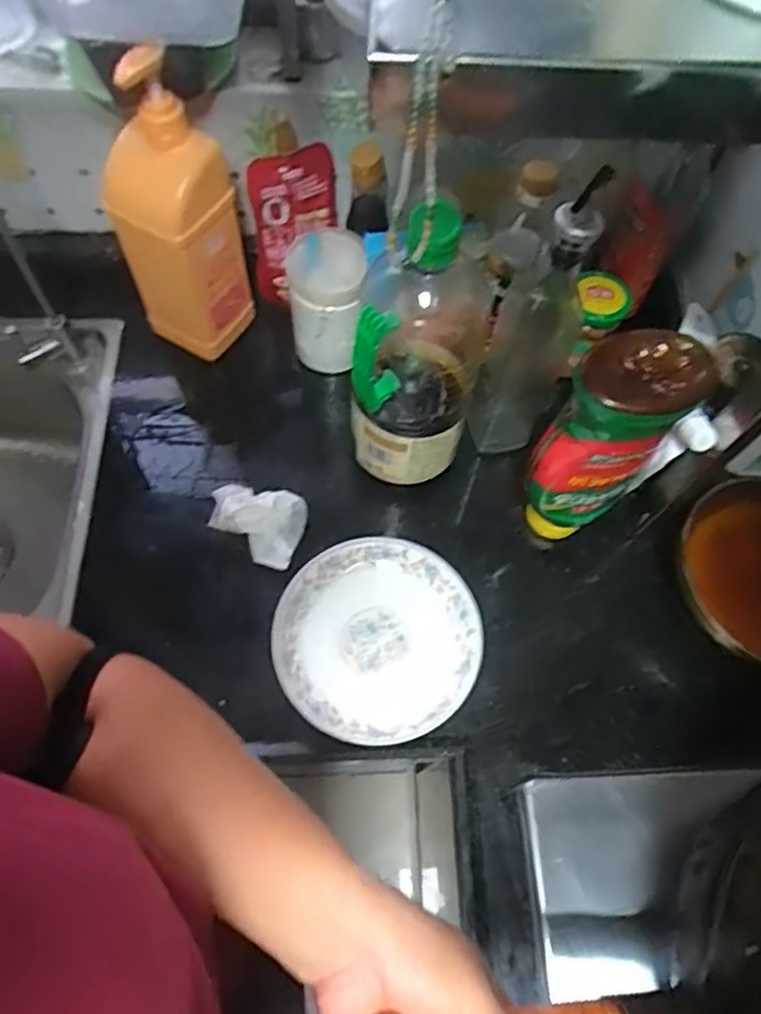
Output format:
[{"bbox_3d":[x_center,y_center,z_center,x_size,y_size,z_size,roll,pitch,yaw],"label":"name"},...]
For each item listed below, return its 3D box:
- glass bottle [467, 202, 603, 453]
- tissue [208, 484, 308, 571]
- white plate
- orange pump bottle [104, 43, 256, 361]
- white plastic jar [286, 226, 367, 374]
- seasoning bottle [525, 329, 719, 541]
[{"bbox_3d":[0.128,-0.133,0.556,0.071,0.263,0.055,19,66,6],"label":"glass bottle"},{"bbox_3d":[-0.119,0.012,0.613,0.093,0.027,0.066,20,66,6],"label":"tissue"},{"bbox_3d":[-0.002,0.114,0.573,0.175,0.020,0.169,1,65,-2],"label":"white plate"},{"bbox_3d":[-0.189,-0.261,0.601,0.094,0.265,0.079,26,67,9],"label":"orange pump bottle"},{"bbox_3d":[-0.058,-0.210,0.676,0.067,0.121,0.089,-2,65,-4],"label":"white plastic jar"},{"bbox_3d":[0.175,-0.044,0.536,0.078,0.226,0.071,1,65,-2],"label":"seasoning bottle"}]

